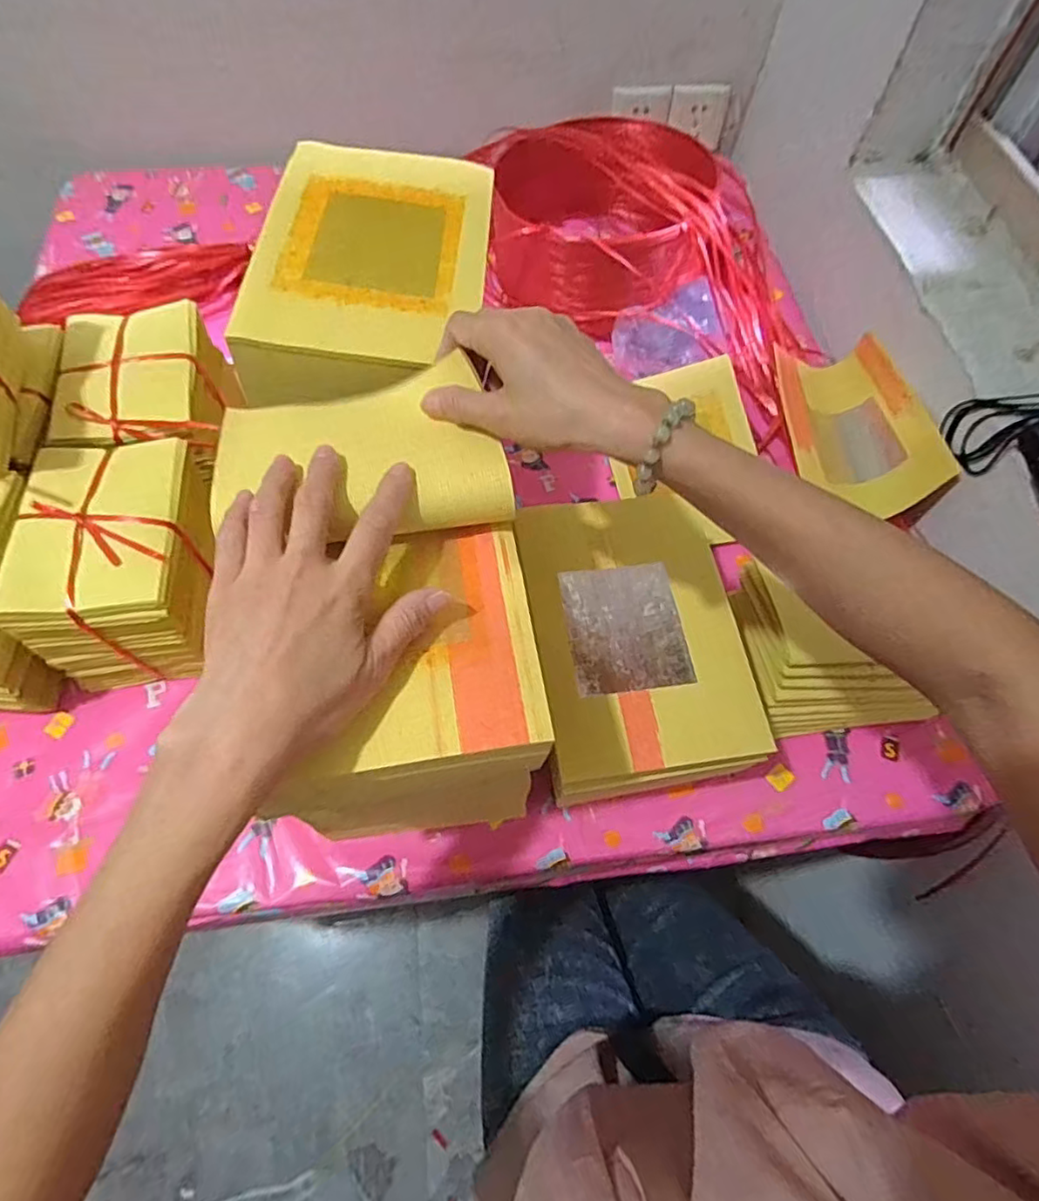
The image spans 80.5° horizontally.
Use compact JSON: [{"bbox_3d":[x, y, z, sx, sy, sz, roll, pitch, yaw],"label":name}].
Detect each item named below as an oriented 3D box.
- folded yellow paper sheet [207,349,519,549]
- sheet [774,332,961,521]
[{"bbox_3d":[-0.094,-0.084,0.355,0.160,0.020,0.115,-13,65,-9],"label":"folded yellow paper sheet"},{"bbox_3d":[0.355,-0.194,0.673,0.121,0.079,0.231,0,64,-3],"label":"sheet"}]

